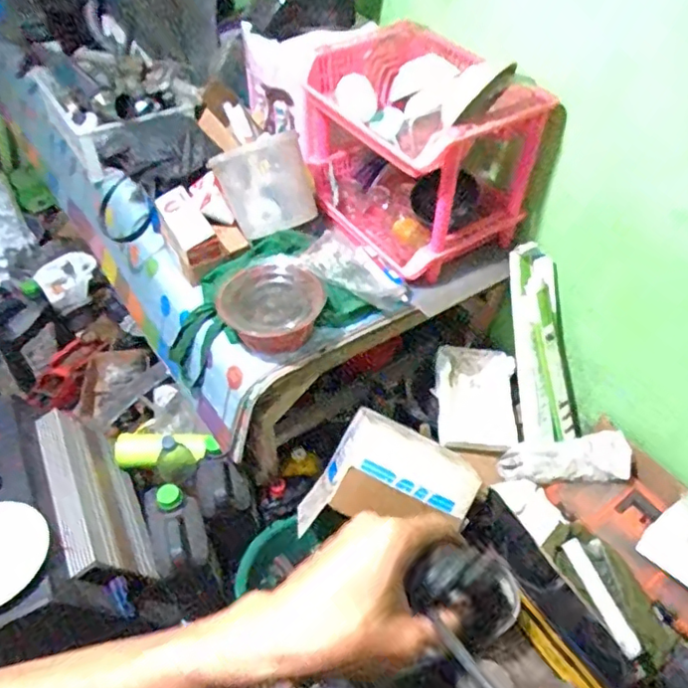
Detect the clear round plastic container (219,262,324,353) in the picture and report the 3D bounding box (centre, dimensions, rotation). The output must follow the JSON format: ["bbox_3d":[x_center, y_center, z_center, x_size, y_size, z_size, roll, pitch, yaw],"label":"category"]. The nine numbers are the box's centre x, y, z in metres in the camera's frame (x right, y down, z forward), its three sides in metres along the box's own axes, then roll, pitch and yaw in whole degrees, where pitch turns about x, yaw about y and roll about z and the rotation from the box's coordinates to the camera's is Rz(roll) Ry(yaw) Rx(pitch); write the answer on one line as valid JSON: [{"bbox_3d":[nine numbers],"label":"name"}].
[{"bbox_3d":[-0.139,-0.080,1.174,0.189,0.078,0.189,-45,70,3],"label":"clear round plastic container"}]

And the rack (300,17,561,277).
[{"bbox_3d":[0.160,-0.434,1.310,0.376,0.375,0.456,-24,52,-21],"label":"rack"}]

